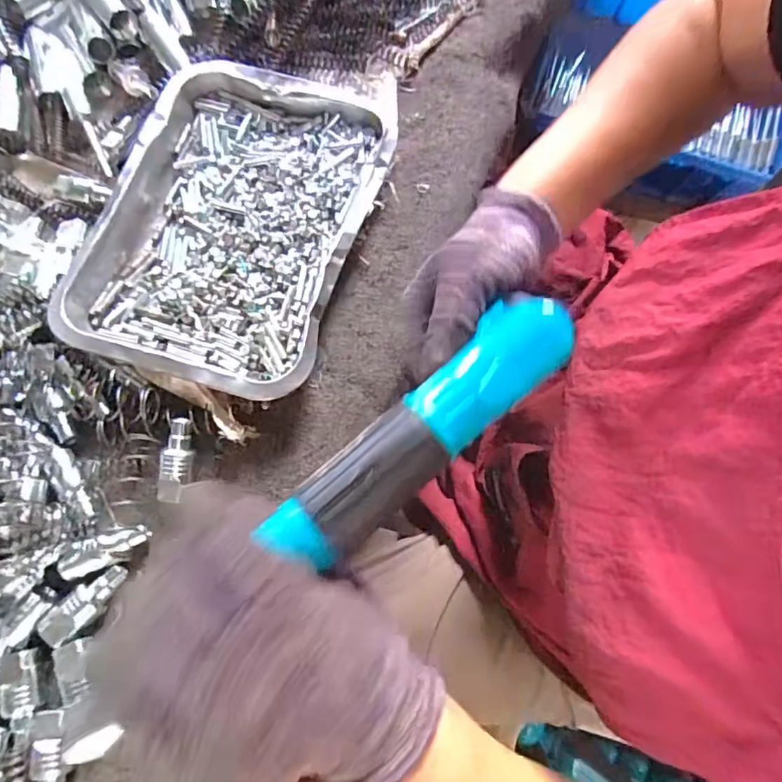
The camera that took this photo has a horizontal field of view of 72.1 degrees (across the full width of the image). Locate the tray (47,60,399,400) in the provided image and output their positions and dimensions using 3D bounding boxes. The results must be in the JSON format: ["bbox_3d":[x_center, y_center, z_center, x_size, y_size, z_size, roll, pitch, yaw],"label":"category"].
[{"bbox_3d":[-0.111,-0.137,0.401,0.182,0.037,0.280,17,73,6],"label":"tray"}]

